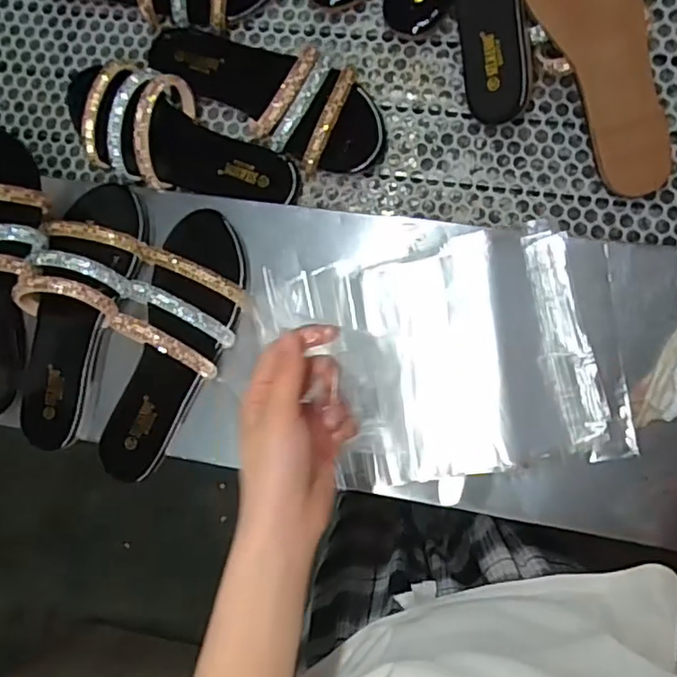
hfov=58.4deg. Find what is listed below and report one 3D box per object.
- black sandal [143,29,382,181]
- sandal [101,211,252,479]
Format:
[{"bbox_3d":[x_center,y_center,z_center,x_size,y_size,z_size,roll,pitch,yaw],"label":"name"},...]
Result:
[{"bbox_3d":[-0.072,-0.237,0.557,0.247,0.061,0.096,32,91,9],"label":"black sandal"},{"bbox_3d":[-0.146,0.006,0.521,0.088,0.081,0.240,20,89,9],"label":"sandal"}]

